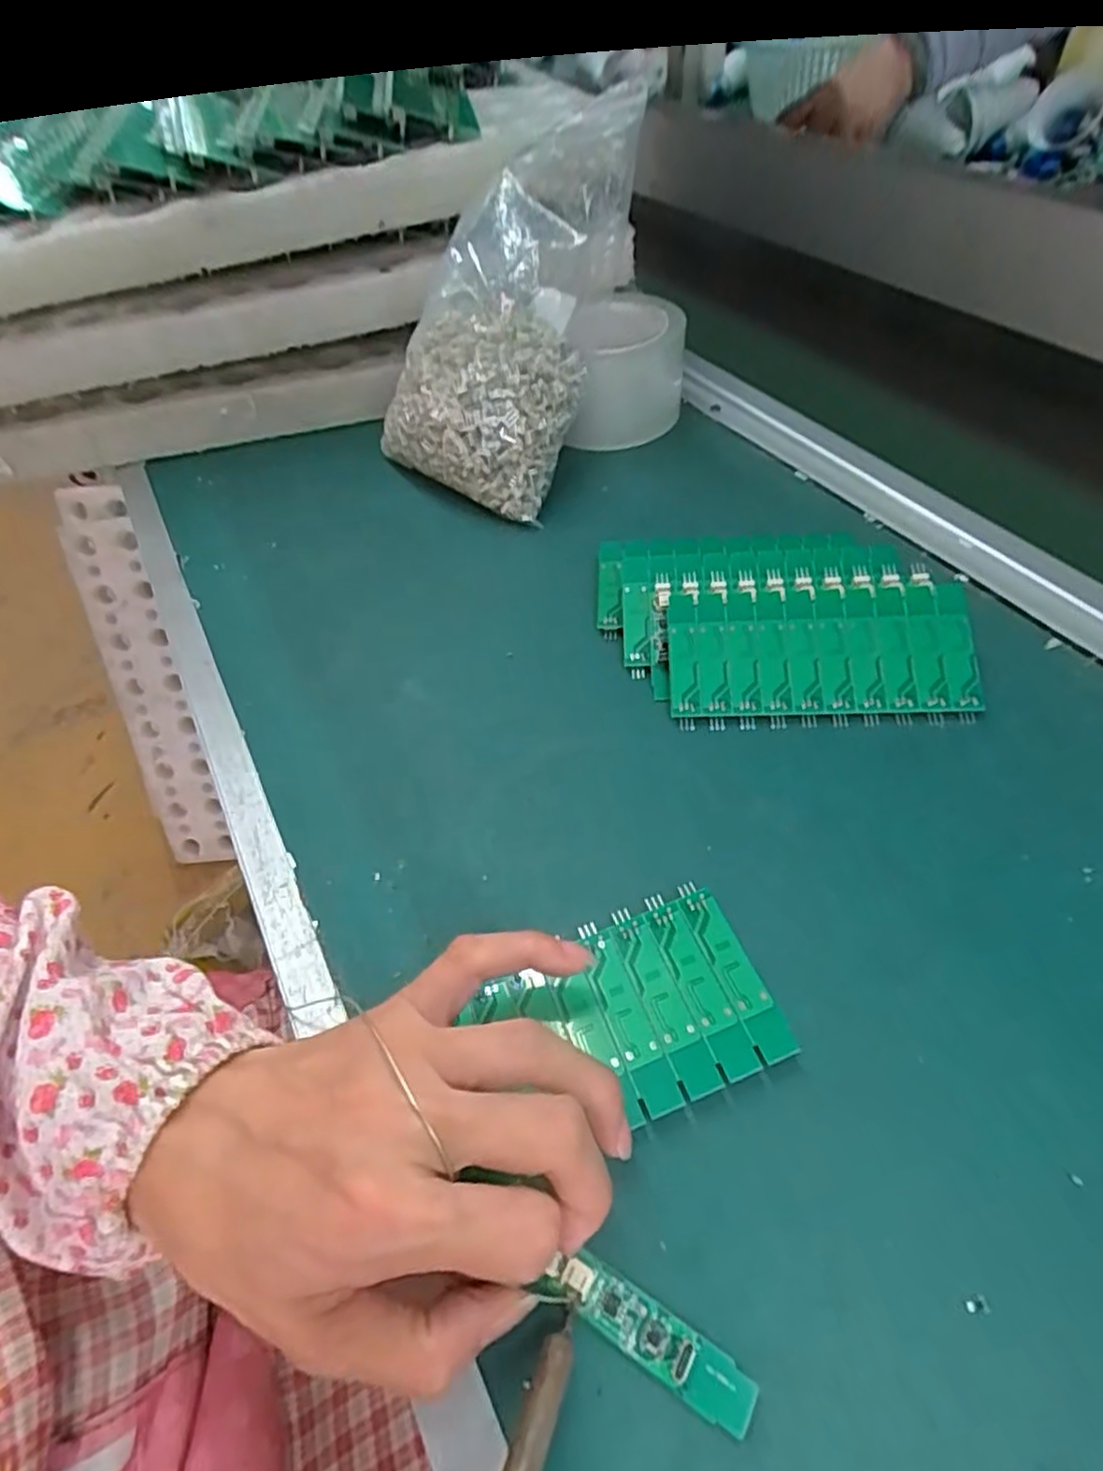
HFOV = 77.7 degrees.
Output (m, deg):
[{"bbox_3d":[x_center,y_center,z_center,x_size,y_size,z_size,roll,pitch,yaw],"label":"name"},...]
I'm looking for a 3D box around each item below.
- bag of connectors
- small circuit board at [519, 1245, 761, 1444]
[{"bbox_3d":[-0.030,-0.250,0.409,0.129,0.170,0.137,33,62,27],"label":"bag of connectors"},{"bbox_3d":[0.025,0.163,0.187,0.059,0.006,0.016,22,58,21],"label":"small circuit board"}]

